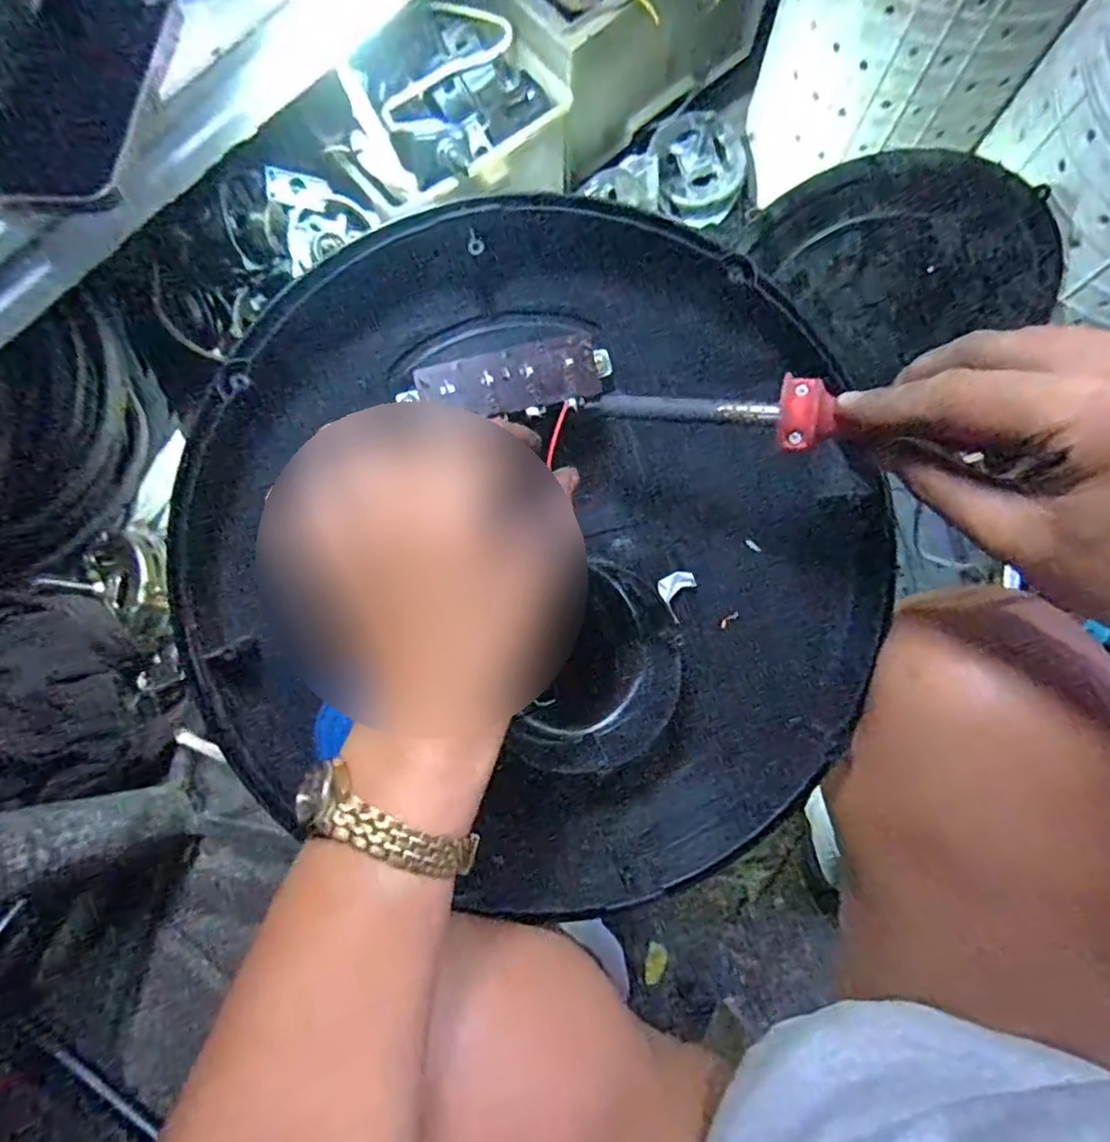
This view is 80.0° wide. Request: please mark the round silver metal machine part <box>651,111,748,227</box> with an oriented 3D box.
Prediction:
[{"bbox_3d":[0.164,-0.459,0.762,0.112,0.051,0.114,2,77,0],"label":"round silver metal machine part"}]

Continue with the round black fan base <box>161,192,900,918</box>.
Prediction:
[{"bbox_3d":[-0.004,-0.006,0.315,0.309,0.048,0.315,-1,94,-8],"label":"round black fan base"}]

